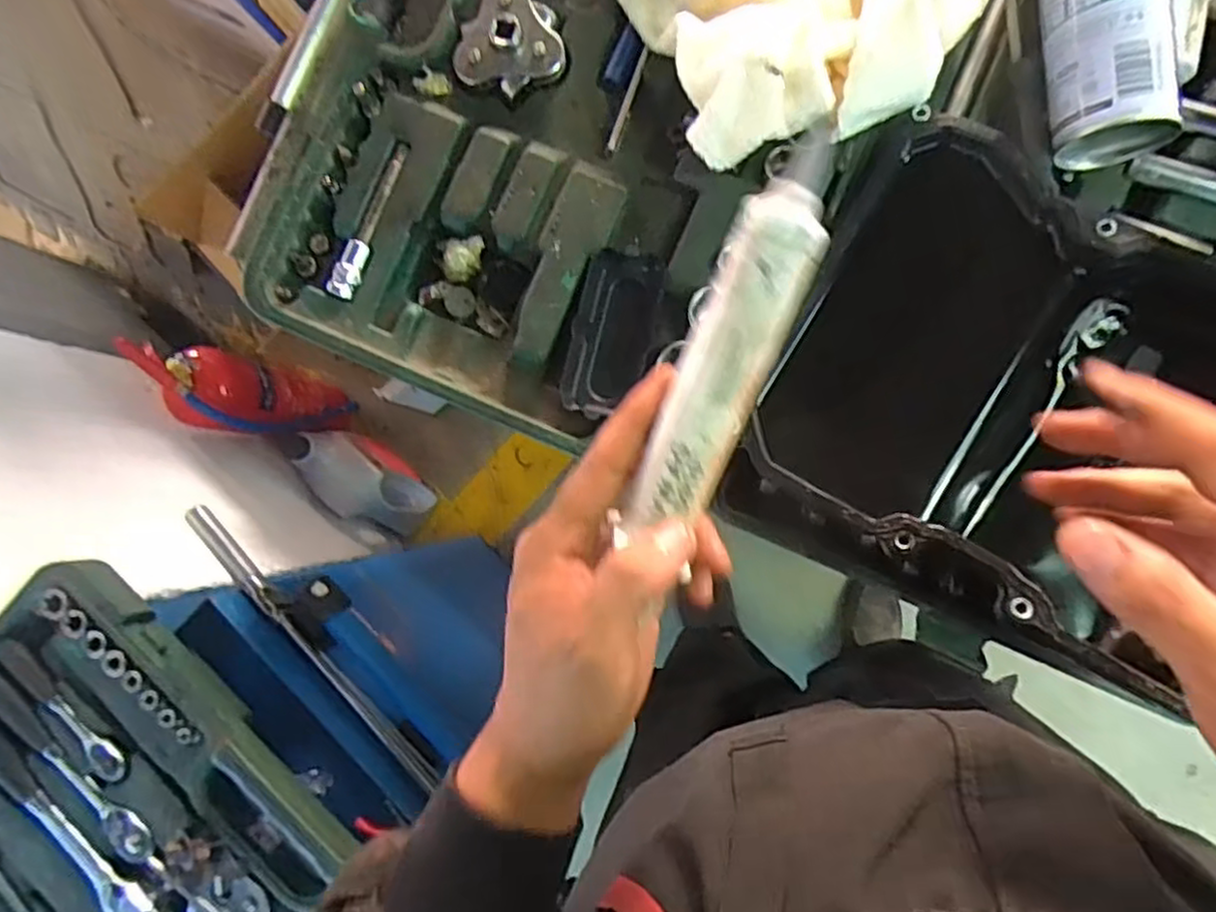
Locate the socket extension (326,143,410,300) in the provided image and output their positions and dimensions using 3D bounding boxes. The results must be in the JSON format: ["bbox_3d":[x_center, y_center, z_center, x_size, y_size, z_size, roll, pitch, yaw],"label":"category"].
[{"bbox_3d":[-0.166,-0.163,0.497,0.018,0.013,0.115,19,90,9],"label":"socket extension"}]

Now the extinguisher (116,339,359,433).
[{"bbox_3d":[-0.632,-0.104,1.339,0.184,0.482,0.126,14,89,9],"label":"extinguisher"}]

